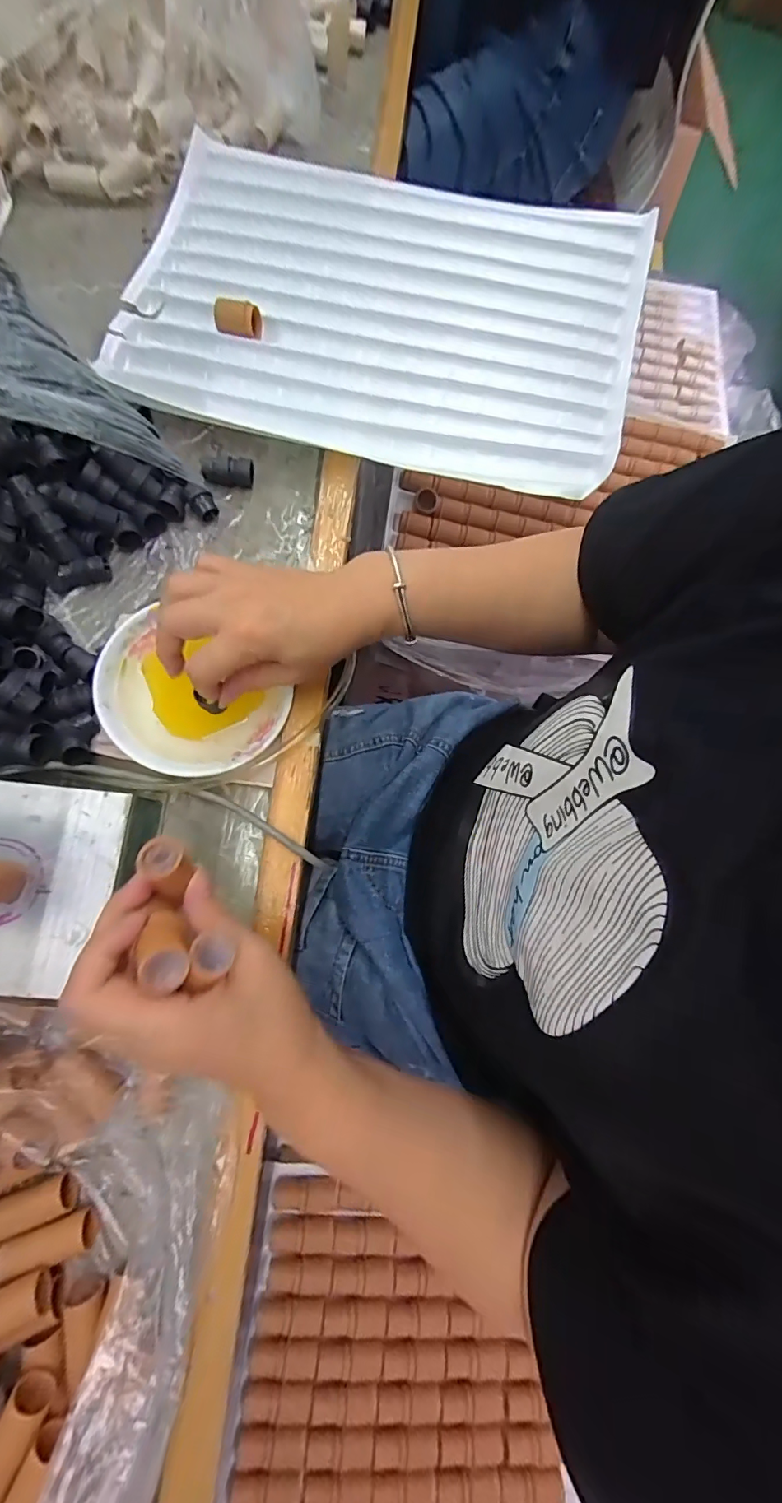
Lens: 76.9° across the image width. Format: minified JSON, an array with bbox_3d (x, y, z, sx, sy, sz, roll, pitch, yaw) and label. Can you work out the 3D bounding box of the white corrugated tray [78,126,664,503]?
[{"bbox_3d":[-0.006,-0.393,0.438,0.436,0.016,0.311,14,78,3],"label":"white corrugated tray"}]

